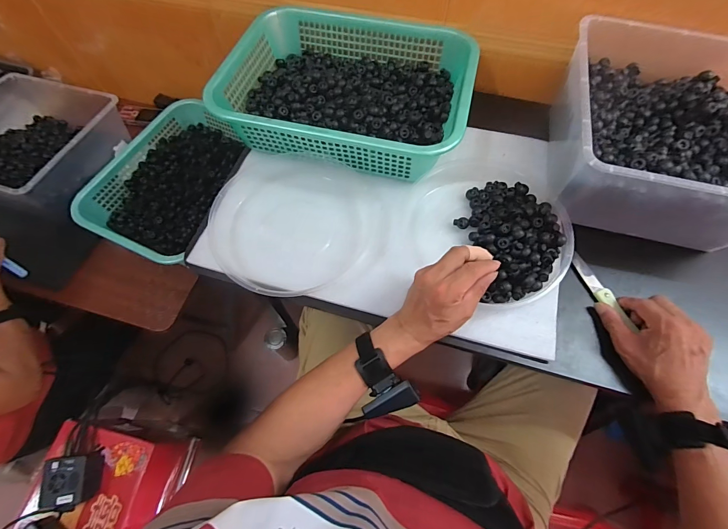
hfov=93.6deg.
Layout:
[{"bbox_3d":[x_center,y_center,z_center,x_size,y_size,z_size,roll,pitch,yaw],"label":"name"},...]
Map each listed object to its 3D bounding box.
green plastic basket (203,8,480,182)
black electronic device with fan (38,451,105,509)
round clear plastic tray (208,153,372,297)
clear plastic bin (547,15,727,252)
[{"bbox_3d":[-0.024,-0.293,0.567,0.378,0.081,0.286,13,64,7],"label":"green plastic basket"},{"bbox_3d":[-0.523,0.385,0.612,0.077,0.050,0.083,-5,63,-3],"label":"black electronic device with fan"},{"bbox_3d":[-0.111,-0.065,0.512,0.223,0.036,0.234,0,63,0],"label":"round clear plastic tray"},{"bbox_3d":[0.430,-0.188,0.490,0.294,0.120,0.300,10,63,5],"label":"clear plastic bin"}]

